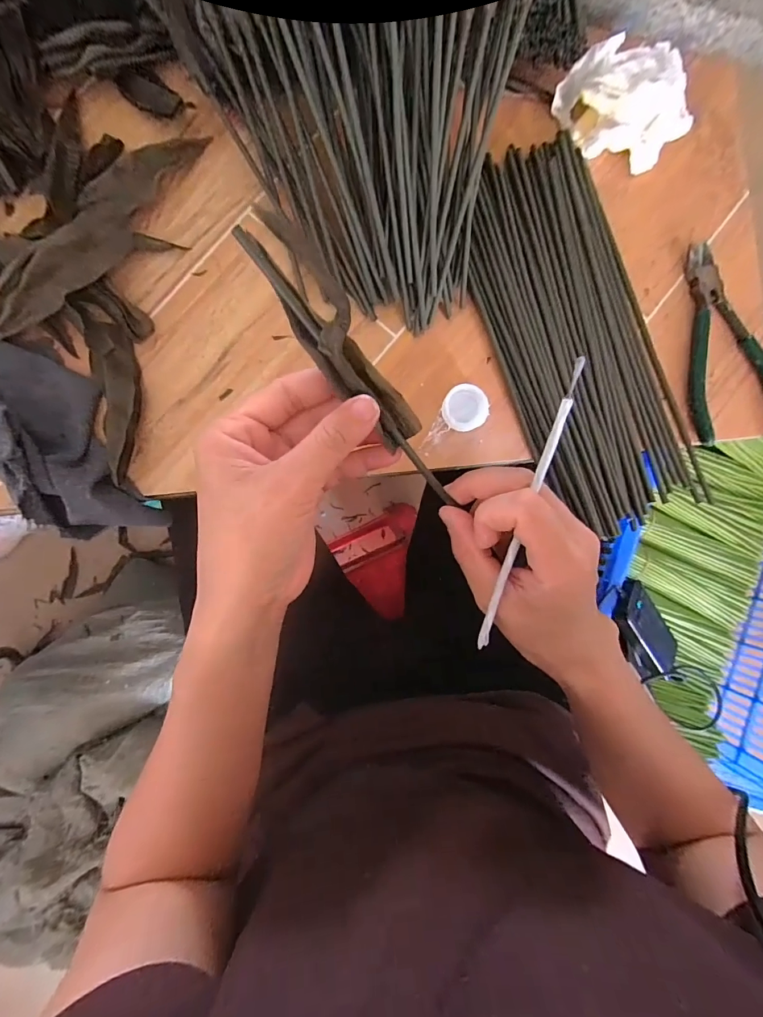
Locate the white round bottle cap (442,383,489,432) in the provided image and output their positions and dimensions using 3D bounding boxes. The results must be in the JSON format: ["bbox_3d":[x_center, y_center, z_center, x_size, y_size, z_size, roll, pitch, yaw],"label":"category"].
[{"bbox_3d":[0.061,-0.074,0.314,0.032,0.013,0.032,0,88,-5],"label":"white round bottle cap"}]

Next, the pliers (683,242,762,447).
[{"bbox_3d":[0.272,-0.121,0.338,0.071,0.013,0.179,-15,90,-6],"label":"pliers"}]

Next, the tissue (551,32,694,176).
[{"bbox_3d":[0.187,-0.304,0.322,0.087,0.032,0.082,-26,93,-5],"label":"tissue"}]

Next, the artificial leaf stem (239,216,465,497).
[{"bbox_3d":[-0.007,-0.059,0.195,0.024,0.019,0.148,-43,117,-5],"label":"artificial leaf stem"}]

